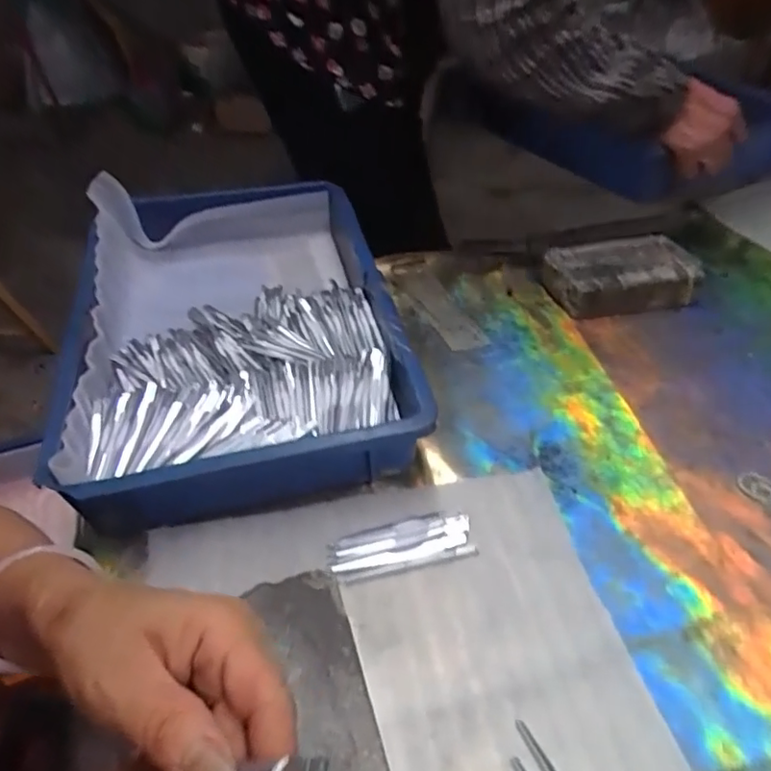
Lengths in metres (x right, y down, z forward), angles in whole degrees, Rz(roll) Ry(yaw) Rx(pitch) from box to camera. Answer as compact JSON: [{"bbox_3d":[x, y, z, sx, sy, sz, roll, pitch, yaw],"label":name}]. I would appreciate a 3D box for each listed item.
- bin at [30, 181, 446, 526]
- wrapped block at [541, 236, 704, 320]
[{"bbox_3d":[-0.144,-0.068,0.570,0.284,0.081,0.426,-10,45,-9],"label":"bin"},{"bbox_3d":[0.263,-0.127,0.651,0.166,0.040,0.102,-9,45,-8],"label":"wrapped block"}]

